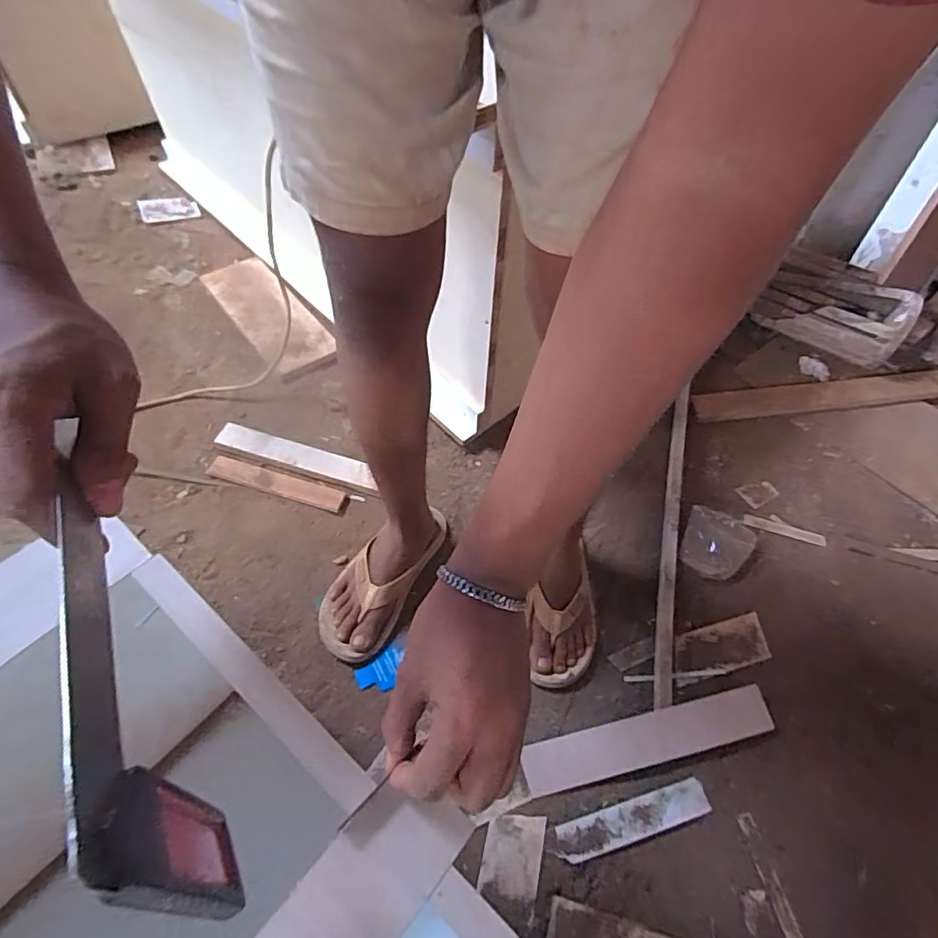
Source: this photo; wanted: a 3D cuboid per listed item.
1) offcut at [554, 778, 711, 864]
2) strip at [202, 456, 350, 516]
[{"bbox_3d":[0.213,0.448,0.685,0.209,0.009,0.040,-11,55,-14],"label":"offcut"},{"bbox_3d":[-0.335,0.024,0.948,0.255,0.012,0.051,15,53,6],"label":"strip"}]

